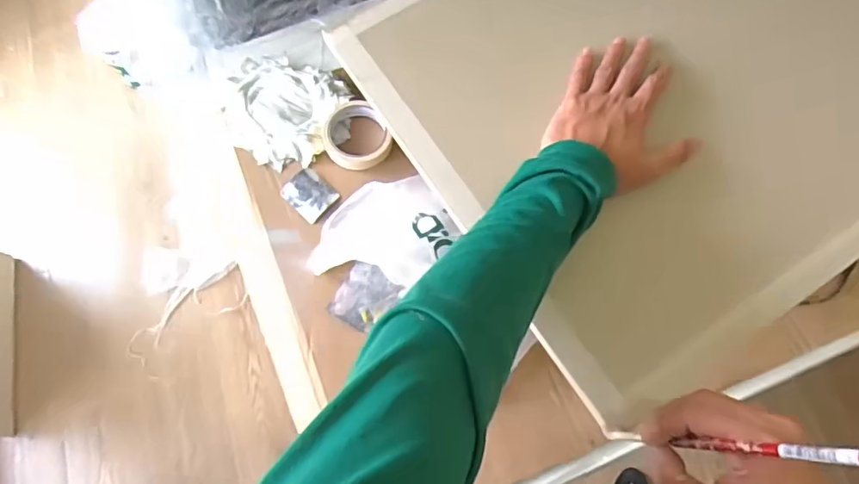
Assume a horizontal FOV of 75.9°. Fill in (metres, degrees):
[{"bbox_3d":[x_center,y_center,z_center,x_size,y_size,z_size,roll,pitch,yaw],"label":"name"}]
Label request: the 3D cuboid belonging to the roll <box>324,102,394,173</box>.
[{"bbox_3d":[-0.101,-0.148,0.781,0.094,0.025,0.109,-30,74,-10],"label":"roll"}]

